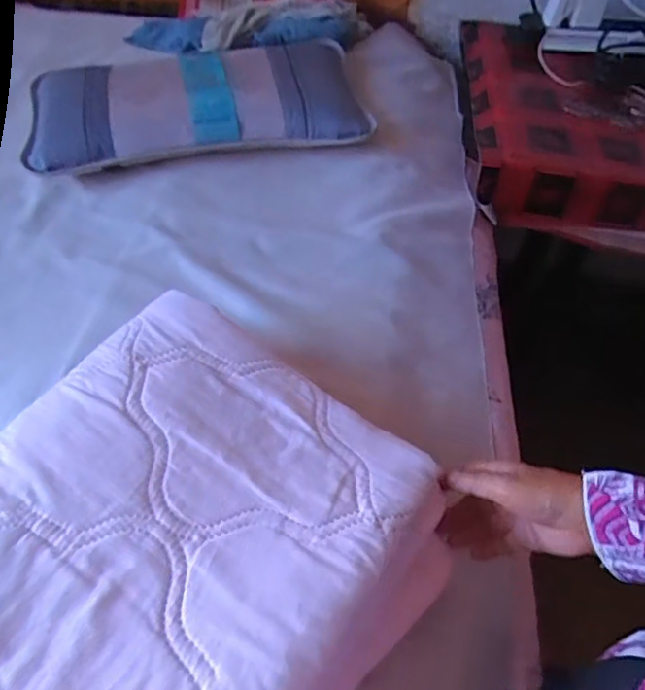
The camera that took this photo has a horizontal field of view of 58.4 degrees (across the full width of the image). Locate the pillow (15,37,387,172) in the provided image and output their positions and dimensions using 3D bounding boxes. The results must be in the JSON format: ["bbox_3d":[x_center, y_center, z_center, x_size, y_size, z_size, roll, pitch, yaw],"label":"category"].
[{"bbox_3d":[-0.173,-0.351,0.819,0.459,0.076,0.234,-8,54,-7],"label":"pillow"}]

